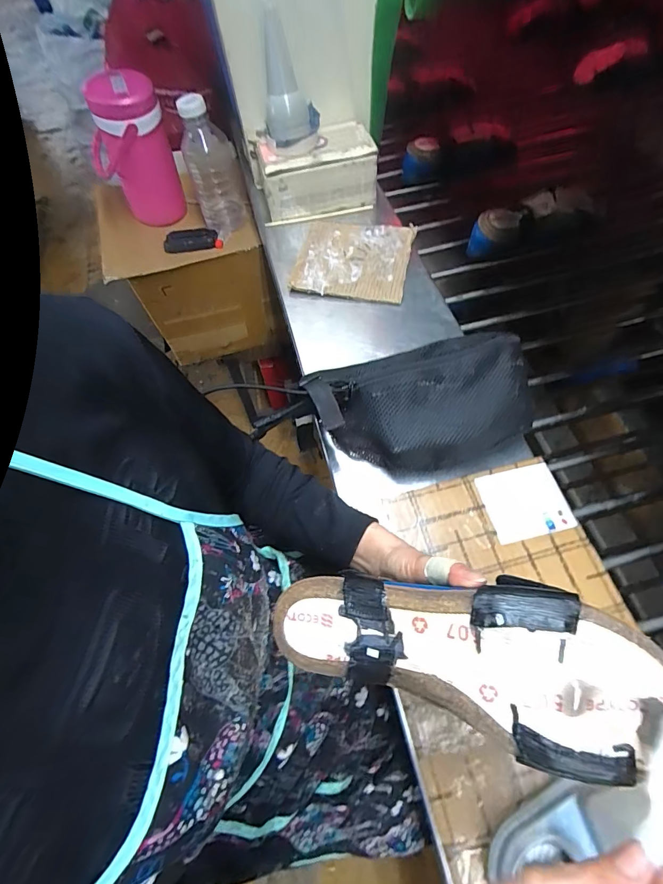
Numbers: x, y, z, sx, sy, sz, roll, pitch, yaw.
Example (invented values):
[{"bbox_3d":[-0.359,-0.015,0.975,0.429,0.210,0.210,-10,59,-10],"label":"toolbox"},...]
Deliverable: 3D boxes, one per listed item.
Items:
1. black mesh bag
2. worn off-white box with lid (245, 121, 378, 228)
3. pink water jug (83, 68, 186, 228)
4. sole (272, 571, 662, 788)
[{"bbox_3d":[0.103,-0.034,0.458,0.235,0.088,0.121,-10,61,-2],"label":"black mesh bag"},{"bbox_3d":[-0.033,-0.475,0.708,0.207,0.085,0.123,-9,61,-2],"label":"worn off-white box with lid"},{"bbox_3d":[-0.389,-0.563,0.805,0.150,0.245,0.147,-25,63,-10],"label":"pink water jug"},{"bbox_3d":[0.077,0.133,0.263,0.239,0.048,0.087,1,82,26],"label":"sole"}]

